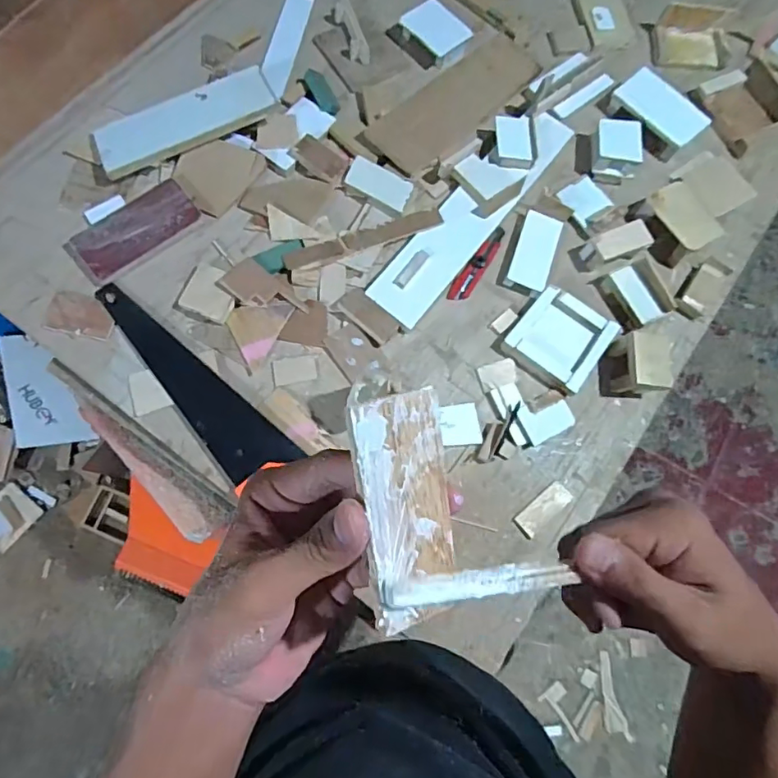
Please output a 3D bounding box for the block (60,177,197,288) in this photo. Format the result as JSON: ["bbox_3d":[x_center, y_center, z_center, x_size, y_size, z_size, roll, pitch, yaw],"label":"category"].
[{"bbox_3d":[-0.410,-0.258,0.860,0.204,0.014,0.090,-36,78,-13],"label":"block"}]

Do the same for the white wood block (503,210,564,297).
[{"bbox_3d":[0.247,-0.228,0.903,0.068,0.016,0.140,21,72,3],"label":"white wood block"}]

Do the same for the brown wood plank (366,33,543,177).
[{"bbox_3d":[0.125,-0.529,0.982,0.130,0.021,0.367,43,75,10],"label":"brown wood plank"}]

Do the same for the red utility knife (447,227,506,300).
[{"bbox_3d":[0.155,-0.212,0.910,0.032,0.012,0.159,34,74,8],"label":"red utility knife"}]

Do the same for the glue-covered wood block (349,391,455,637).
[{"bbox_3d":[0.008,0.049,0.212,0.039,0.004,0.092,-13,101,-30],"label":"glue-covered wood block"}]

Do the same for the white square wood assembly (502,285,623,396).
[{"bbox_3d":[0.275,-0.080,0.859,0.138,0.023,0.138,37,74,9],"label":"white square wood assembly"}]

